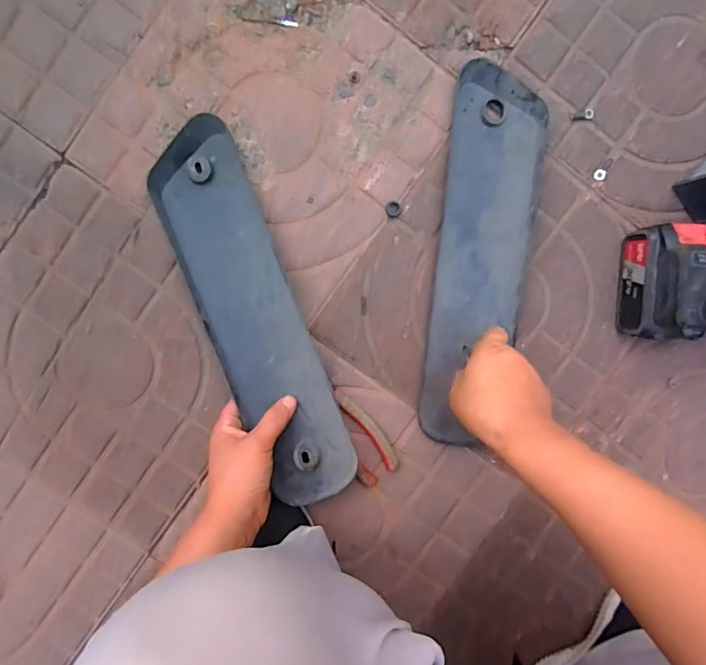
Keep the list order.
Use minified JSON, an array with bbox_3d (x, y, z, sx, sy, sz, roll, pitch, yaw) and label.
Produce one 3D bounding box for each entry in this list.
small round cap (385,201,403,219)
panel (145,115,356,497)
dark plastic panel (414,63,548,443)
[{"bbox_3d":[0.042,-0.125,0.485,0.017,0.004,0.018,-23,97,-1],"label":"small round cap"},{"bbox_3d":[-0.100,-0.017,0.466,0.092,0.018,0.372,-22,89,-1],"label":"panel"},{"bbox_3d":[0.131,-0.071,0.494,0.098,0.013,0.374,9,95,-4],"label":"dark plastic panel"}]

